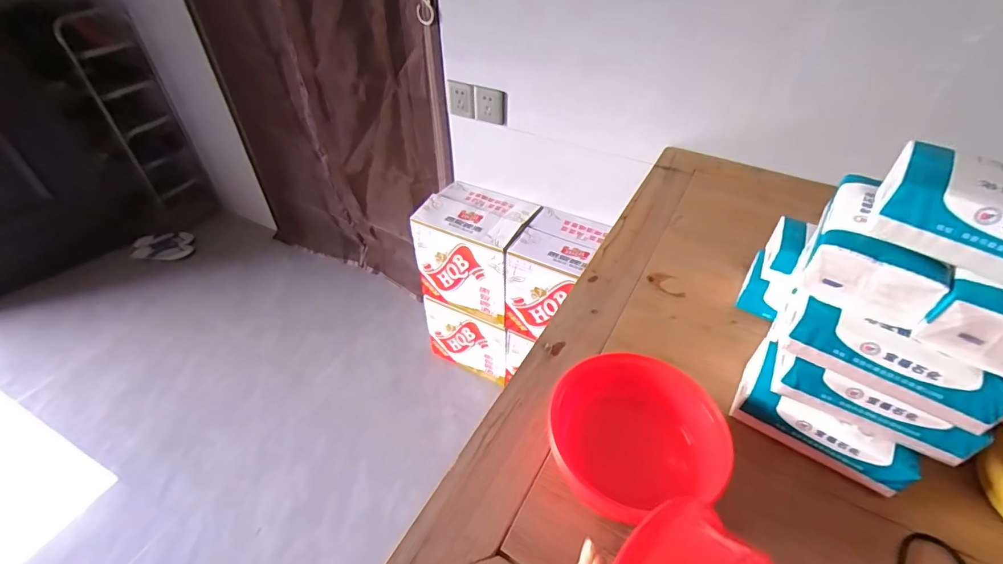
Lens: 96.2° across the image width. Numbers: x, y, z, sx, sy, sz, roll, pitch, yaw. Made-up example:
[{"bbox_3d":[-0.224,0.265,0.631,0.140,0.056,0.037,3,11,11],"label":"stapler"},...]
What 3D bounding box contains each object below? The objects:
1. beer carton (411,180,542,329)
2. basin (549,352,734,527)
[{"bbox_3d":[-0.072,-0.090,1.343,0.300,0.292,0.226,19,47,19],"label":"beer carton"},{"bbox_3d":[0.129,0.155,0.455,0.156,0.082,0.147,0,44,0],"label":"basin"}]

